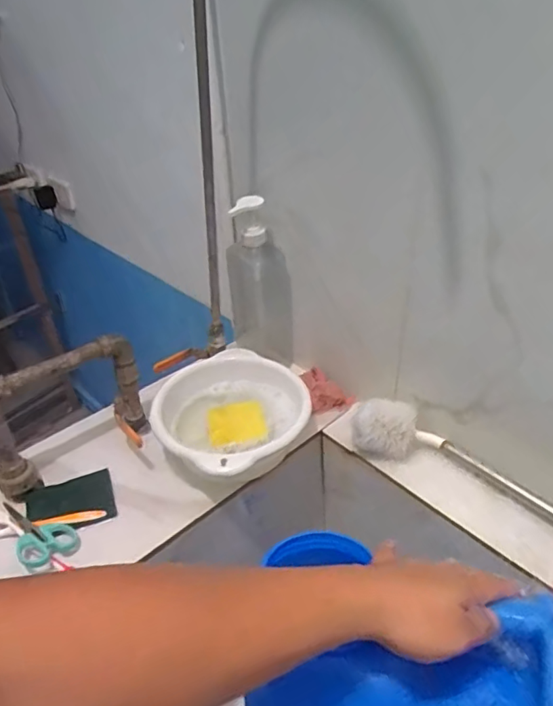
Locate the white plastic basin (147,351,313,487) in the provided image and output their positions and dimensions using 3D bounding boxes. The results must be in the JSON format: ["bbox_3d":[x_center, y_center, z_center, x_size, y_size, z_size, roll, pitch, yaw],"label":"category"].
[{"bbox_3d":[-0.056,0.096,0.705,0.195,0.082,0.225,1,36,6],"label":"white plastic basin"}]

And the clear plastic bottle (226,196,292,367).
[{"bbox_3d":[-0.026,-0.105,0.802,0.089,0.267,0.063,-6,36,-4],"label":"clear plastic bottle"}]

